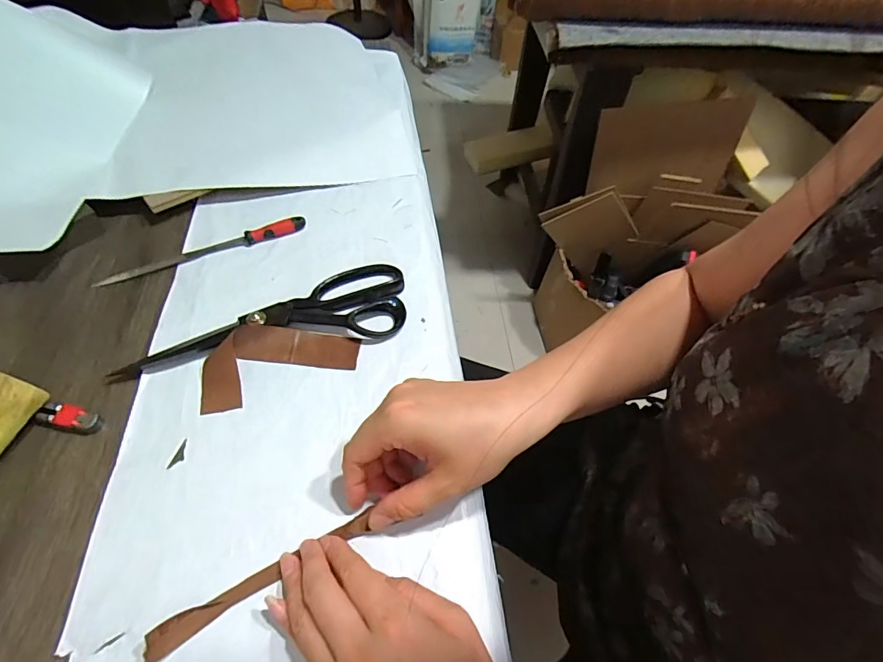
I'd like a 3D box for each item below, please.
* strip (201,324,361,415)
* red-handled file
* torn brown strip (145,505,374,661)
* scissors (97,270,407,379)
[{"bbox_3d":[-0.133,0.022,0.375,0.125,0.014,0.065,-10,55,-11],"label":"strip"},{"bbox_3d":[-0.229,-0.081,0.442,0.191,0.012,0.016,-21,58,-18],"label":"red-handled file"},{"bbox_3d":[-0.109,0.154,0.284,0.139,0.014,0.015,-24,59,-23],"label":"torn brown strip"},{"bbox_3d":[-0.147,-0.016,0.401,0.231,0.014,0.081,-8,55,-10],"label":"scissors"}]

